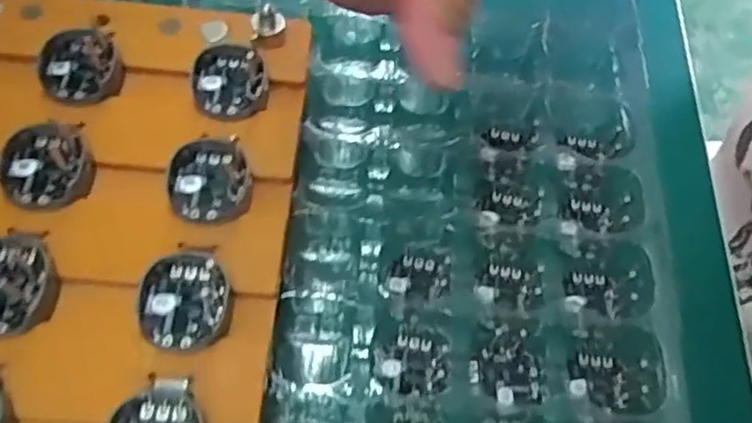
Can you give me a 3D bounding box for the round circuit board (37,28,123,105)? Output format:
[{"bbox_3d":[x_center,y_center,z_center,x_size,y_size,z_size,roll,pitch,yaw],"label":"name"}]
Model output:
[{"bbox_3d":[-0.101,-0.050,0.234,0.025,0.006,0.029,-20,63,-15],"label":"round circuit board"}]

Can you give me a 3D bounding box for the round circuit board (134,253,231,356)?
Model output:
[{"bbox_3d":[-0.056,0.026,0.200,0.024,0.005,0.029,-1,60,-5],"label":"round circuit board"}]

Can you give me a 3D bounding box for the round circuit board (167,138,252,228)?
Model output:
[{"bbox_3d":[-0.054,-0.011,0.220,0.026,0.006,0.031,-16,62,-13],"label":"round circuit board"}]

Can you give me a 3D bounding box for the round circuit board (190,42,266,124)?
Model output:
[{"bbox_3d":[-0.051,-0.045,0.237,0.024,0.005,0.030,-4,60,-6],"label":"round circuit board"}]

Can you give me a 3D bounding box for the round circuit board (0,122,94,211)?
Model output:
[{"bbox_3d":[-0.104,-0.015,0.216,0.027,0.007,0.029,2,59,-3],"label":"round circuit board"}]

